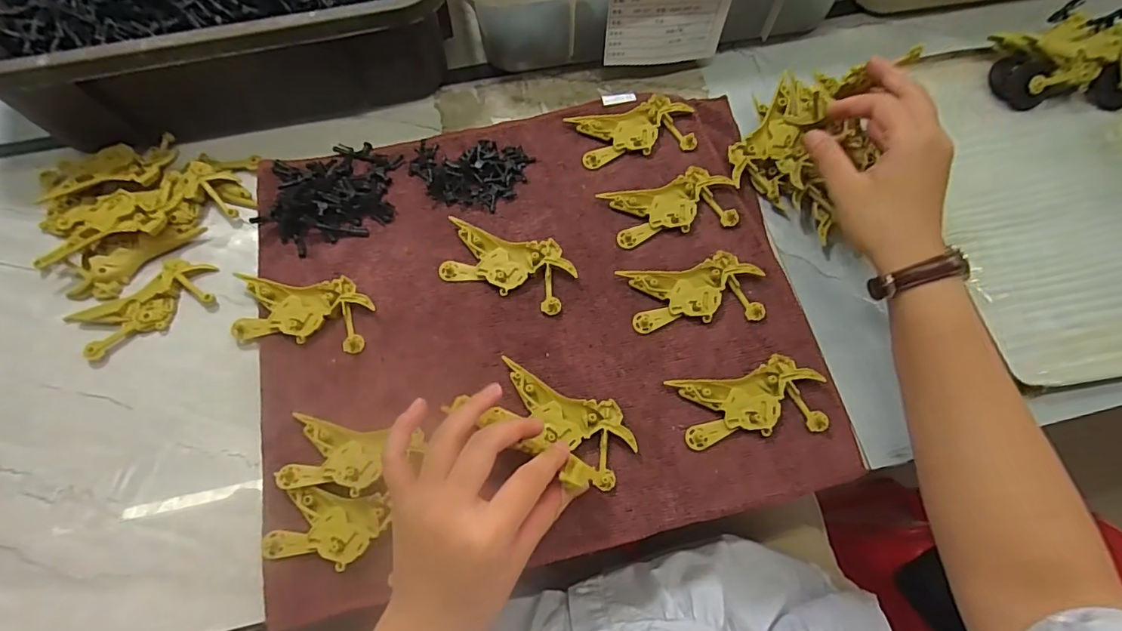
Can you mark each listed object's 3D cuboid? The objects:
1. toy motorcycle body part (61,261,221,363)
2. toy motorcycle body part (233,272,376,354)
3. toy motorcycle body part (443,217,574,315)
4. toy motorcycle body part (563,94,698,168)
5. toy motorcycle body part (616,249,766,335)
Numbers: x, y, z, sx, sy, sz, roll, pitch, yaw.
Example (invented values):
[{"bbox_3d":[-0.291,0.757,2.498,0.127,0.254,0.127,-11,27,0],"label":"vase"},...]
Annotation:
[{"bbox_3d":[-0.312,-0.011,0.387,0.097,0.014,0.052,-33,74,-11],"label":"toy motorcycle body part"},{"bbox_3d":[-0.188,-0.004,0.381,0.095,0.012,0.051,7,70,2],"label":"toy motorcycle body part"},{"bbox_3d":[-0.044,-0.040,0.393,0.104,0.011,0.049,19,71,6],"label":"toy motorcycle body part"},{"bbox_3d":[0.060,-0.157,0.440,0.100,0.012,0.050,-11,71,-5],"label":"toy motorcycle body part"},{"bbox_3d":[0.098,-0.017,0.386,0.099,0.011,0.049,-6,71,-3],"label":"toy motorcycle body part"}]

